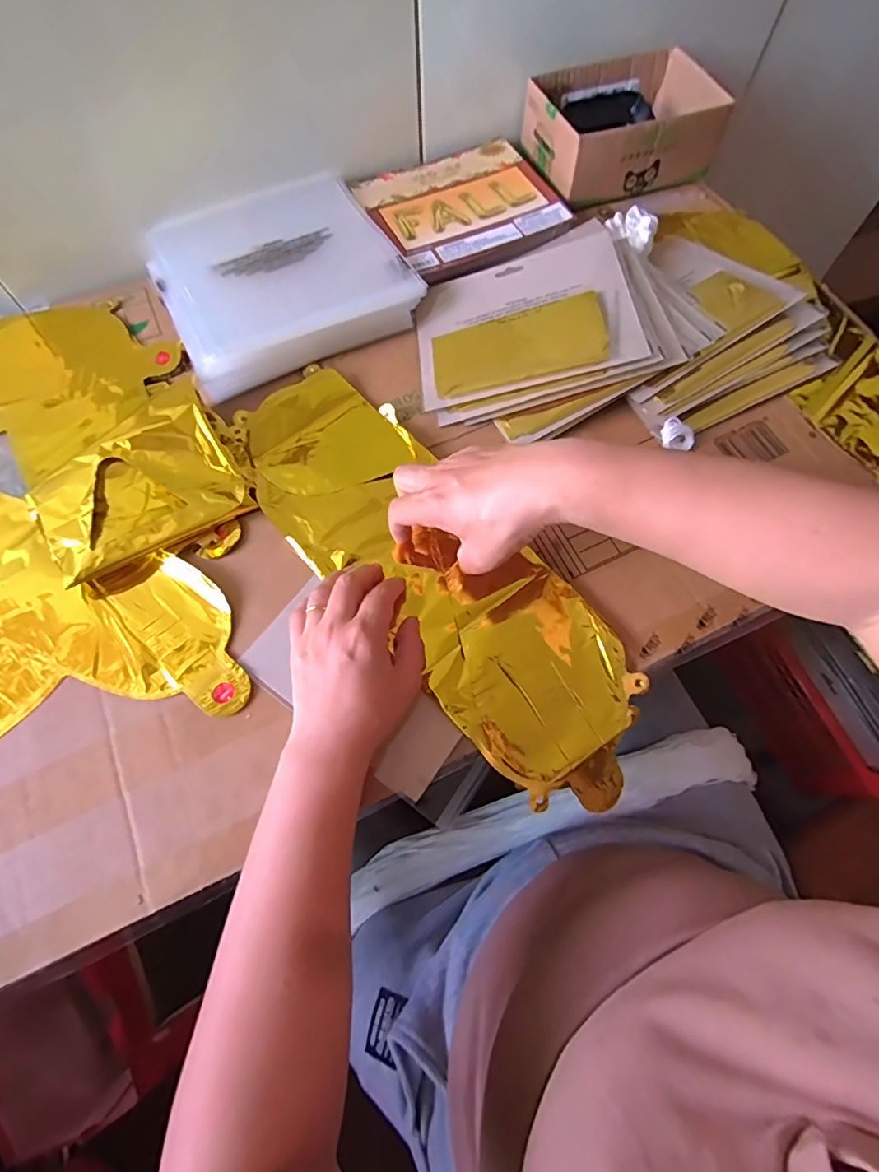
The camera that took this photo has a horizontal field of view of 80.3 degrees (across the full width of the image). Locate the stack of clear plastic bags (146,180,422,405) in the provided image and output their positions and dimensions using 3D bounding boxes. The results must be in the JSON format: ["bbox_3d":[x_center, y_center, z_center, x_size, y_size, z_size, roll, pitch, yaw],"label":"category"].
[{"bbox_3d":[-0.160,-0.313,0.522,0.227,0.028,0.235,-26,69,-11],"label":"stack of clear plastic bags"}]

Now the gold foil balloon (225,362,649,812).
[{"bbox_3d":[-0.010,-0.017,0.420,0.135,0.027,0.416,-39,75,-15],"label":"gold foil balloon"}]

